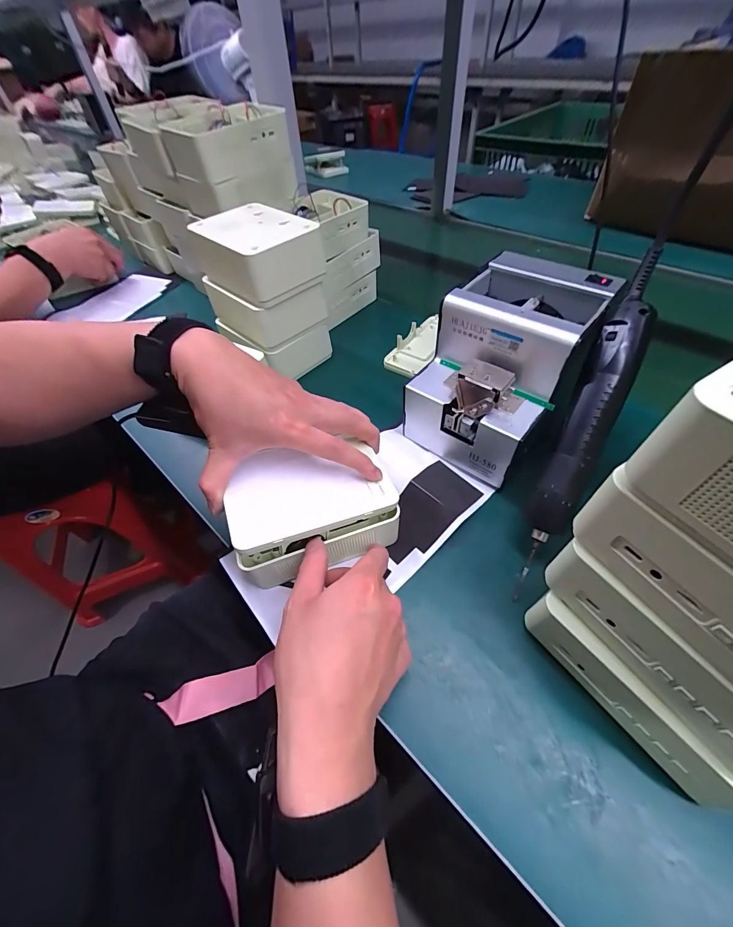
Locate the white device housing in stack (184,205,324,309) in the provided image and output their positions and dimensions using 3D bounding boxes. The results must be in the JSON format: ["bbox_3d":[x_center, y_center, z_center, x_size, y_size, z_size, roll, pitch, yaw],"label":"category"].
[{"bbox_3d":[-0.130,-0.252,0.429,0.099,0.062,0.130,-38,58,-23],"label":"white device housing in stack"}]

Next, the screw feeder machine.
[{"bbox_3d":[0.135,-0.097,0.368,0.122,0.149,0.164,30,59,25],"label":"screw feeder machine"}]

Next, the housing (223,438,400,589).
[{"bbox_3d":[-0.045,0.034,0.305,0.130,0.052,0.097,-14,52,-7],"label":"housing"}]

